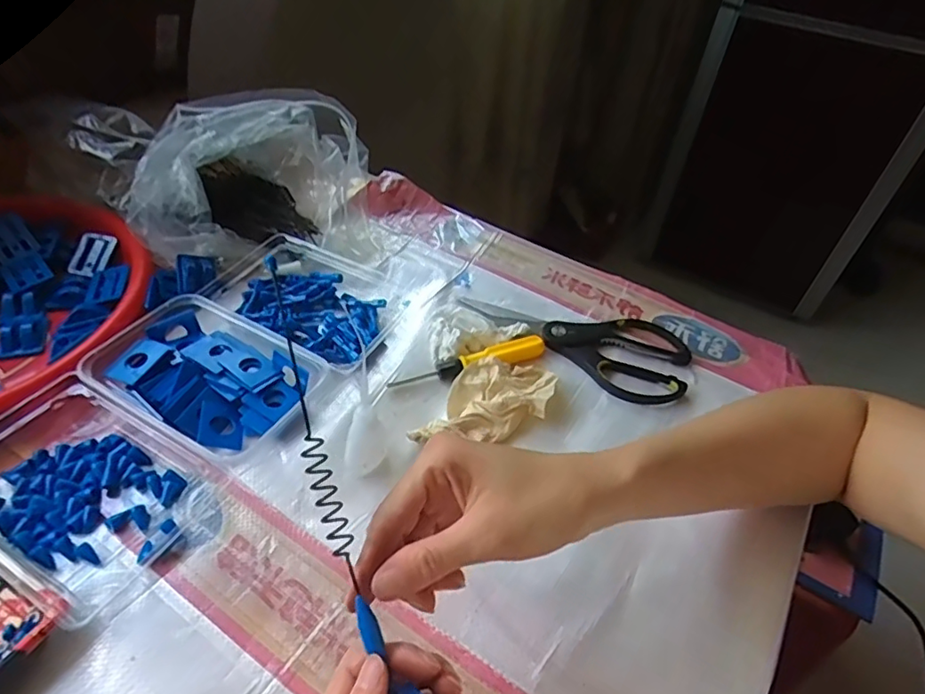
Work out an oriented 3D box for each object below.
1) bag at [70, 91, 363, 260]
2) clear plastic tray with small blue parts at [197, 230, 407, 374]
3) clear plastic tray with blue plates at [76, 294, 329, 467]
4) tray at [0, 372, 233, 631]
[{"bbox_3d":[-0.246,-0.178,0.583,0.270,0.110,0.180,3,46,-3],"label":"bag"},{"bbox_3d":[-0.148,-0.053,0.532,0.185,0.032,0.123,27,49,19],"label":"clear plastic tray with small blue parts"},{"bbox_3d":[-0.205,0.022,0.449,0.155,0.032,0.114,27,49,20],"label":"clear plastic tray with blue plates"},{"bbox_3d":[-0.265,0.089,0.381,0.162,0.032,0.119,25,48,18],"label":"tray"}]

